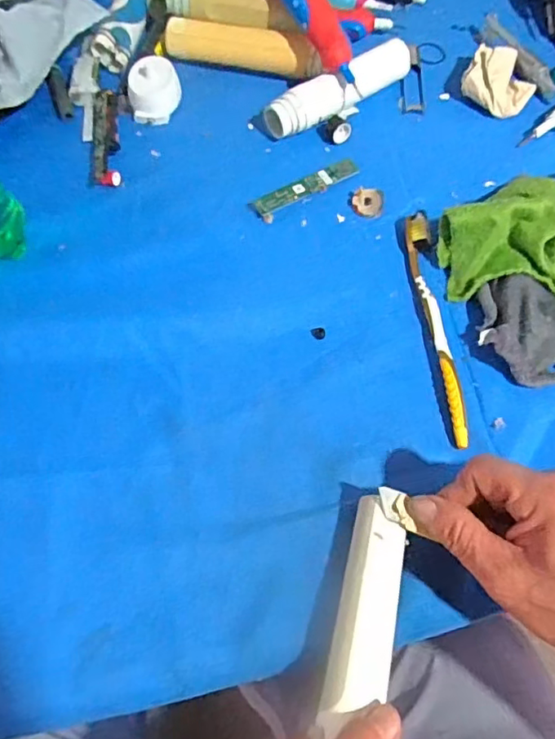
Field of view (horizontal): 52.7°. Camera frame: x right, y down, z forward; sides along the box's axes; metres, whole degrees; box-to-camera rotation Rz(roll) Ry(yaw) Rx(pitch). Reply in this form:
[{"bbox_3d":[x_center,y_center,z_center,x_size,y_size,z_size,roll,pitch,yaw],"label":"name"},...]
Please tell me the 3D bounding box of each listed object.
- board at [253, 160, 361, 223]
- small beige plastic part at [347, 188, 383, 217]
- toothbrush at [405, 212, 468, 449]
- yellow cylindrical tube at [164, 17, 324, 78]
[{"bbox_3d":[0.024,-0.150,0.456,0.095,0.012,0.021,-34,71,-14],"label":"board"},{"bbox_3d":[0.072,-0.135,0.450,0.026,0.006,0.023,18,67,7],"label":"small beige plastic part"},{"bbox_3d":[0.112,-0.035,0.399,0.016,0.014,0.182,-3,66,-2],"label":"toothbrush"},{"bbox_3d":[-0.031,-0.290,0.509,0.143,0.032,0.024,13,67,5],"label":"yellow cylindrical tube"}]

